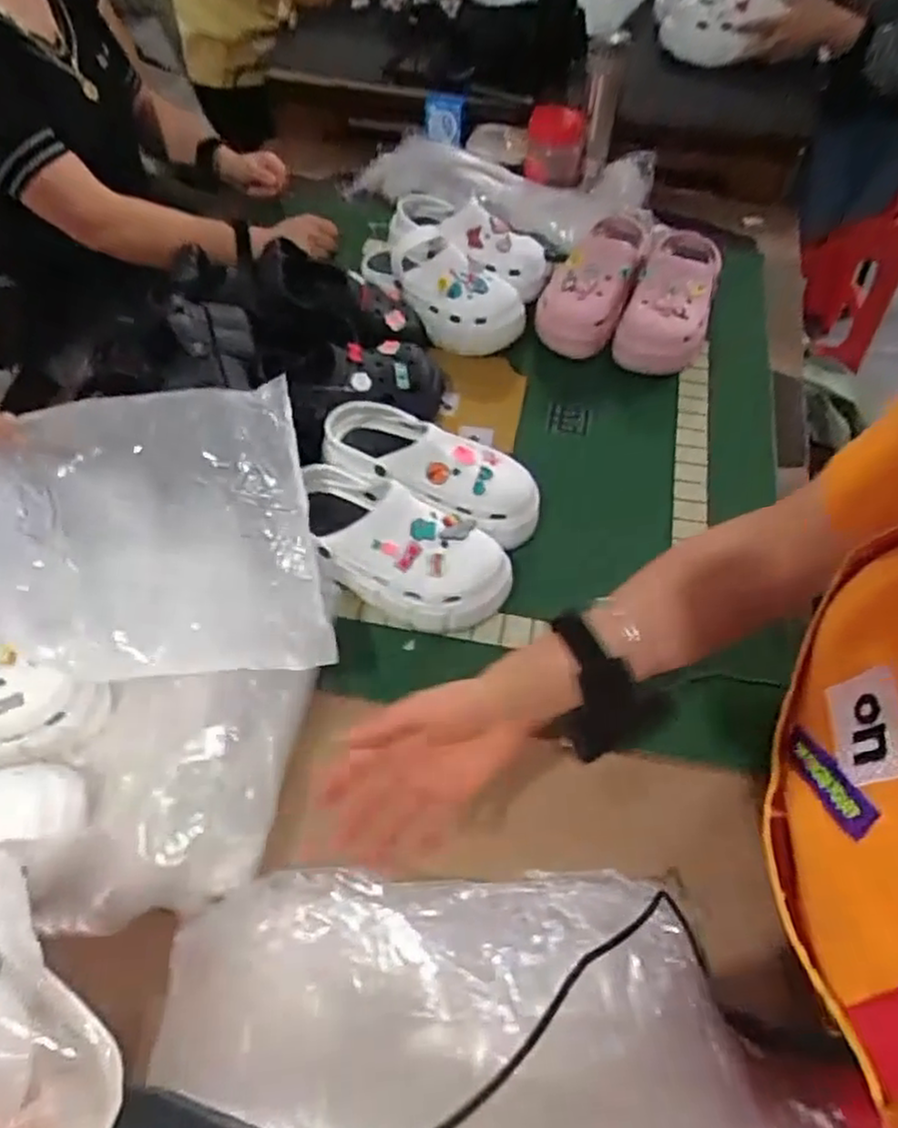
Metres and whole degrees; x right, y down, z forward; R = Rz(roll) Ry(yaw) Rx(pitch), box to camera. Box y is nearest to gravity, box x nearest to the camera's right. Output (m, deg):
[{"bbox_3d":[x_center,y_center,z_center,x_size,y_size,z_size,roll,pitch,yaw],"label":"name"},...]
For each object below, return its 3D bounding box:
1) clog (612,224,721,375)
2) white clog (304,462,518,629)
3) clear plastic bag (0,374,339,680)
[{"bbox_3d":[0.314,-0.392,1.001,0.117,0.084,0.273,15,73,9],"label":"clog"},{"bbox_3d":[-0.057,-0.019,0.742,0.244,0.089,0.121,22,61,13],"label":"white clog"},{"bbox_3d":[-0.286,-0.040,0.633,0.325,0.036,0.290,-3,66,-24],"label":"clear plastic bag"}]

